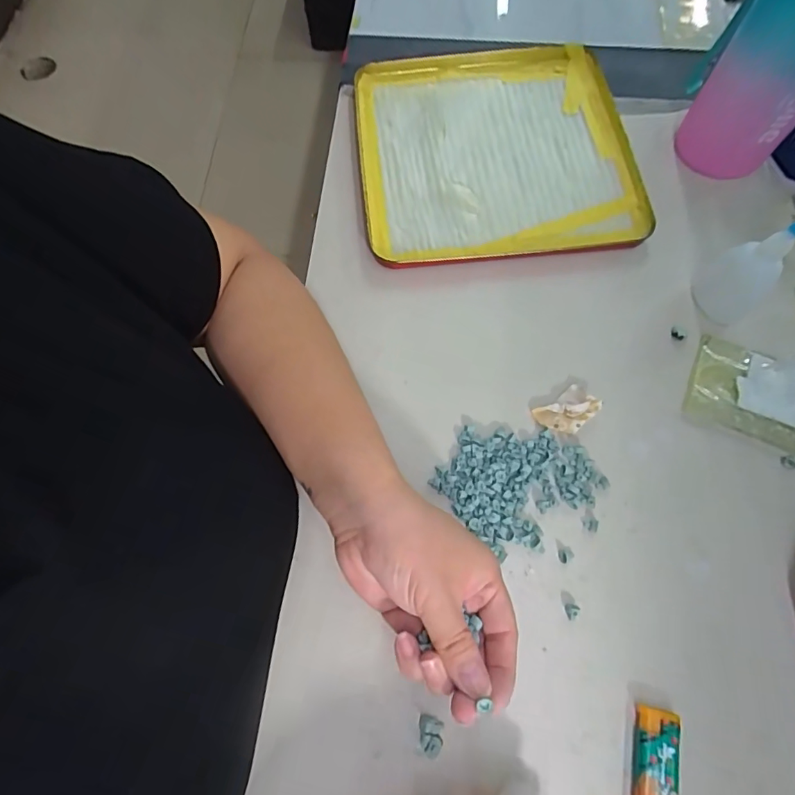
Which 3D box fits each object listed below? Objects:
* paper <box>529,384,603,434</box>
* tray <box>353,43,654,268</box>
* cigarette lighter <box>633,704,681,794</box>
[{"bbox_3d":[0.124,0.010,0.356,0.040,0.009,0.029,-38,60,-5],"label":"paper"},{"bbox_3d":[0.083,-0.232,0.448,0.234,0.026,0.251,-4,69,-2],"label":"tray"},{"bbox_3d":[0.146,0.222,0.277,0.024,0.011,0.078,13,69,5],"label":"cigarette lighter"}]

